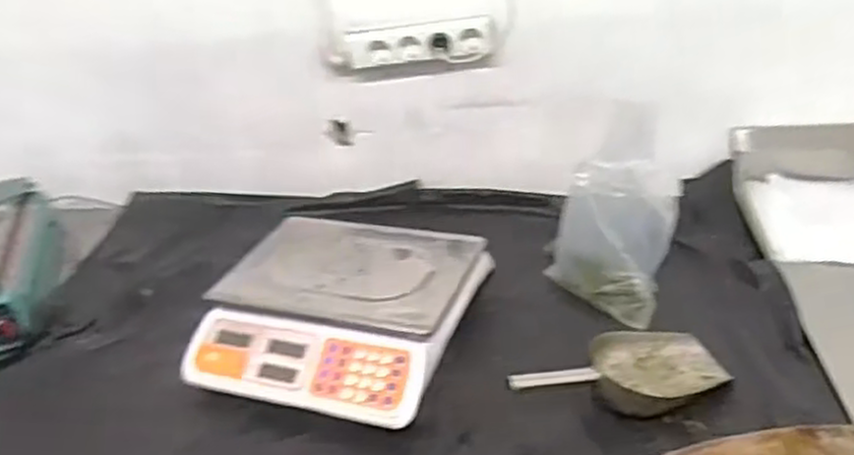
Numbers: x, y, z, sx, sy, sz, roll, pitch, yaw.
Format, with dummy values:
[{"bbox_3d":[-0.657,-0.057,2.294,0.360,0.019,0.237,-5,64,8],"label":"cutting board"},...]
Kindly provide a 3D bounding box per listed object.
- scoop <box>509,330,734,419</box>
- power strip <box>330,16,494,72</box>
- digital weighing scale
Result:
[{"bbox_3d":[0.240,0.180,0.924,0.301,0.050,0.132,-2,23,-33],"label":"scoop"},{"bbox_3d":[-0.027,-0.311,1.297,0.282,0.072,0.035,1,29,10],"label":"power strip"},{"bbox_3d":[-0.115,0.106,1.043,0.327,0.089,0.310,7,30,20],"label":"digital weighing scale"}]

